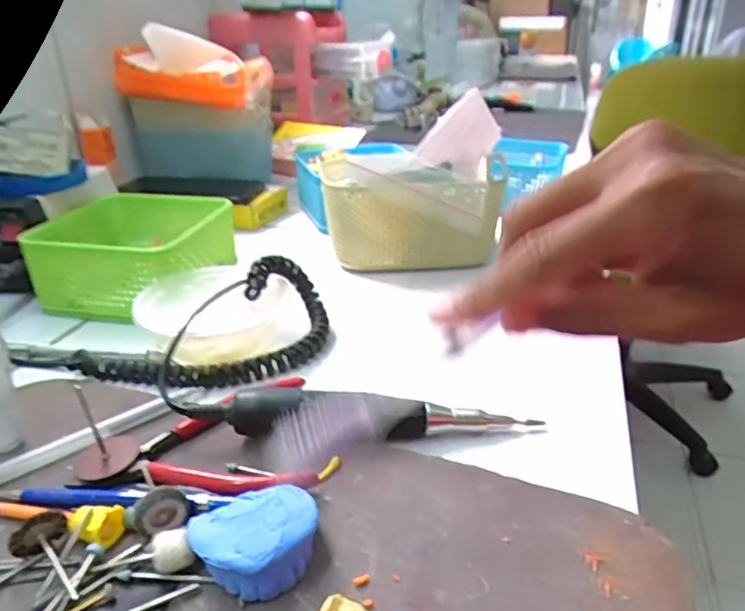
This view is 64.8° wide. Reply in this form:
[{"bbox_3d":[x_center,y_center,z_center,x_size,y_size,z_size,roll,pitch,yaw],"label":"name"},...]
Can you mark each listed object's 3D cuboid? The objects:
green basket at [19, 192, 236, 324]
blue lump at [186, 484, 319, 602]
[{"bbox_3d":[-0.194,-0.044,0.496,0.124,0.064,0.123,6,27,11],"label":"green basket"},{"bbox_3d":[-0.051,0.102,0.253,0.053,0.024,0.042,-2,27,-5],"label":"blue lump"}]

